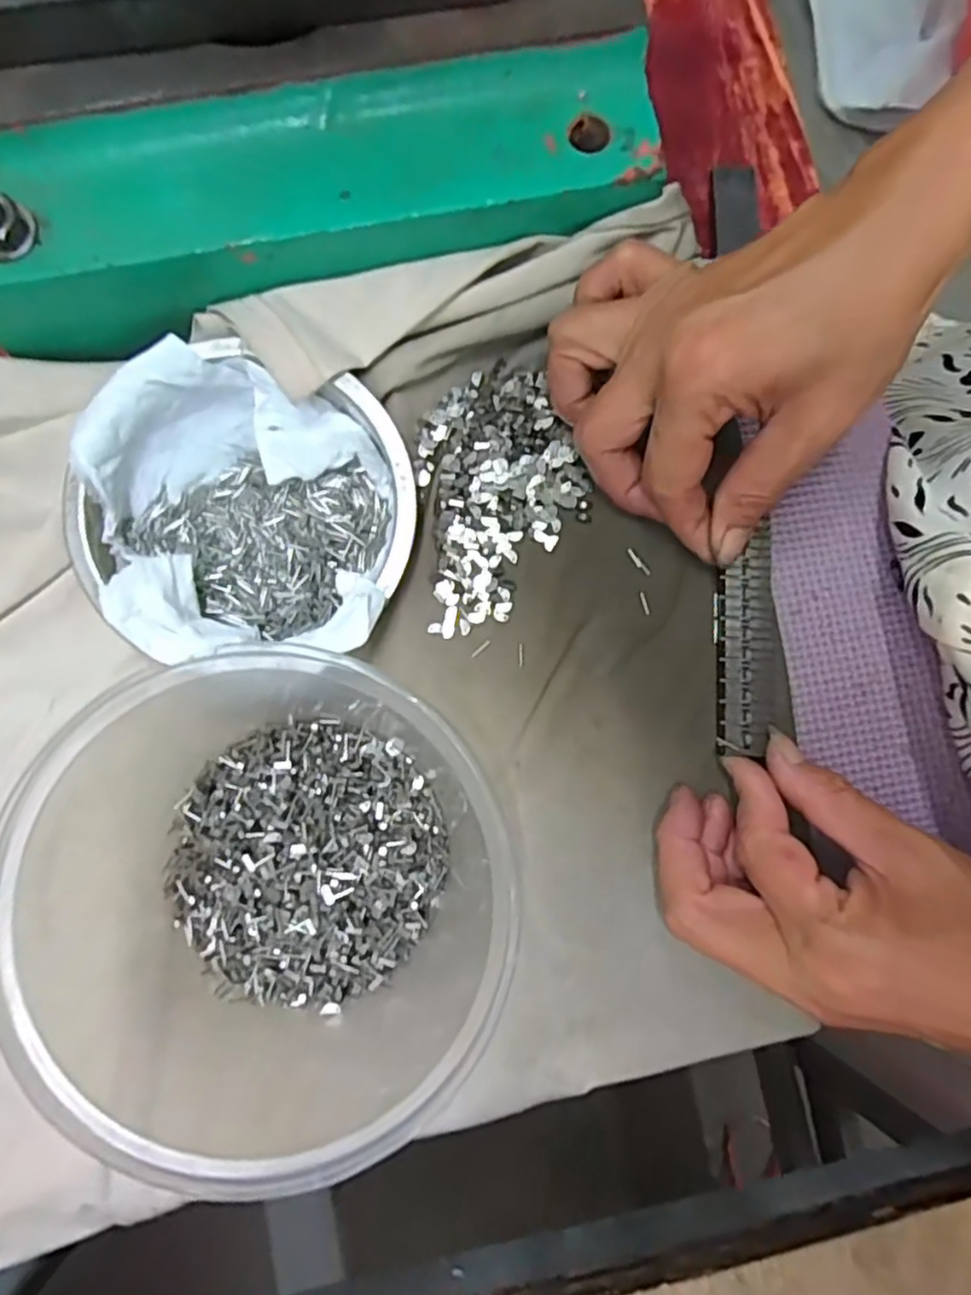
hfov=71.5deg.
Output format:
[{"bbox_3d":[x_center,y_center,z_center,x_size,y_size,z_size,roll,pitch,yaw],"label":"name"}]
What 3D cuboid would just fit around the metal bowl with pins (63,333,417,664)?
[{"bbox_3d":[-0.087,-0.050,0.247,0.117,0.037,0.110,15,79,2],"label":"metal bowl with pins"}]

